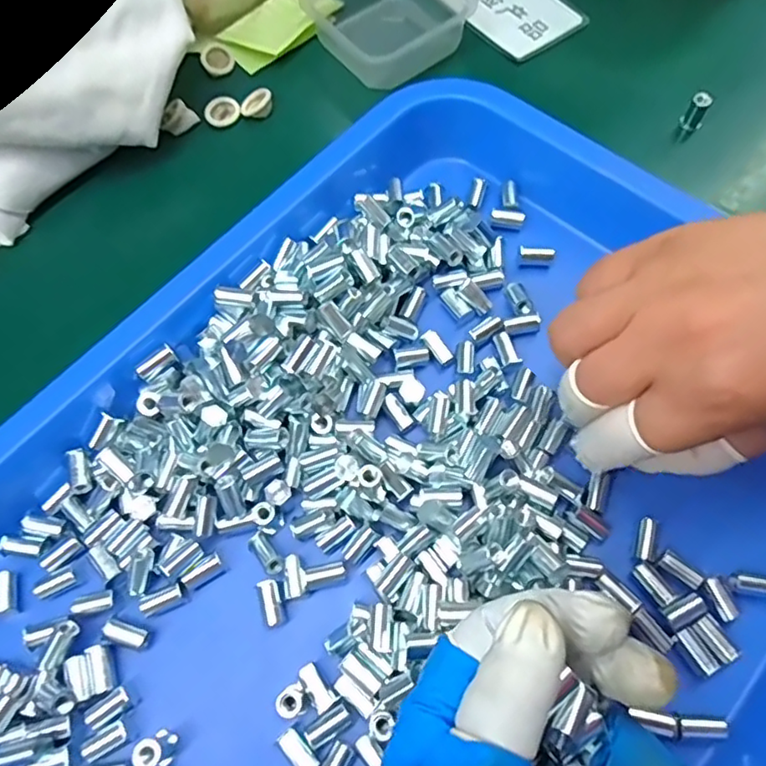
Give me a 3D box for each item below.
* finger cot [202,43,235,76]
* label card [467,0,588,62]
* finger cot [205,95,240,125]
[{"bbox_3d":[-0.099,-0.194,0.362,0.017,0.004,0.021,-17,68,-5],"label":"finger cot"},{"bbox_3d":[0.076,-0.240,0.378,0.062,0.009,0.099,-32,70,-11],"label":"label card"},{"bbox_3d":[-0.092,-0.156,0.347,0.020,0.005,0.017,-17,68,-5],"label":"finger cot"}]

